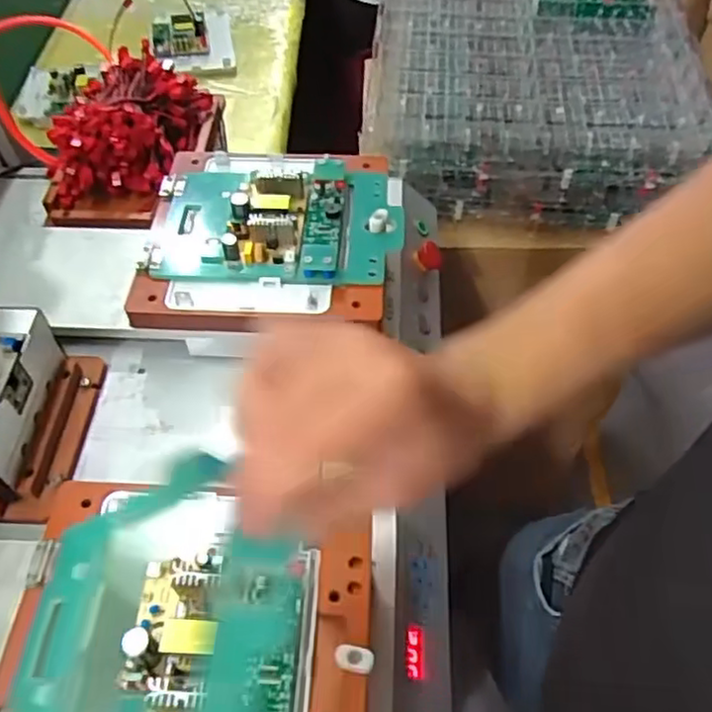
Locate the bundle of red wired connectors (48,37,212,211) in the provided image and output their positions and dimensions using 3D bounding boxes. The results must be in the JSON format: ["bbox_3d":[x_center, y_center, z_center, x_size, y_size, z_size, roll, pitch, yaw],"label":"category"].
[{"bbox_3d":[-0.239,-0.230,0.675,0.121,0.073,0.177,14,55,9],"label":"bundle of red wired connectors"}]

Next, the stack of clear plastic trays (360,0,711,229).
[{"bbox_3d":[0.212,-0.336,0.846,0.369,0.148,0.345,4,54,3],"label":"stack of clear plastic trays"}]

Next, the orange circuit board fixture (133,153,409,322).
[{"bbox_3d":[-0.068,-0.111,0.559,0.205,0.038,0.192,2,54,1],"label":"orange circuit board fixture"}]

